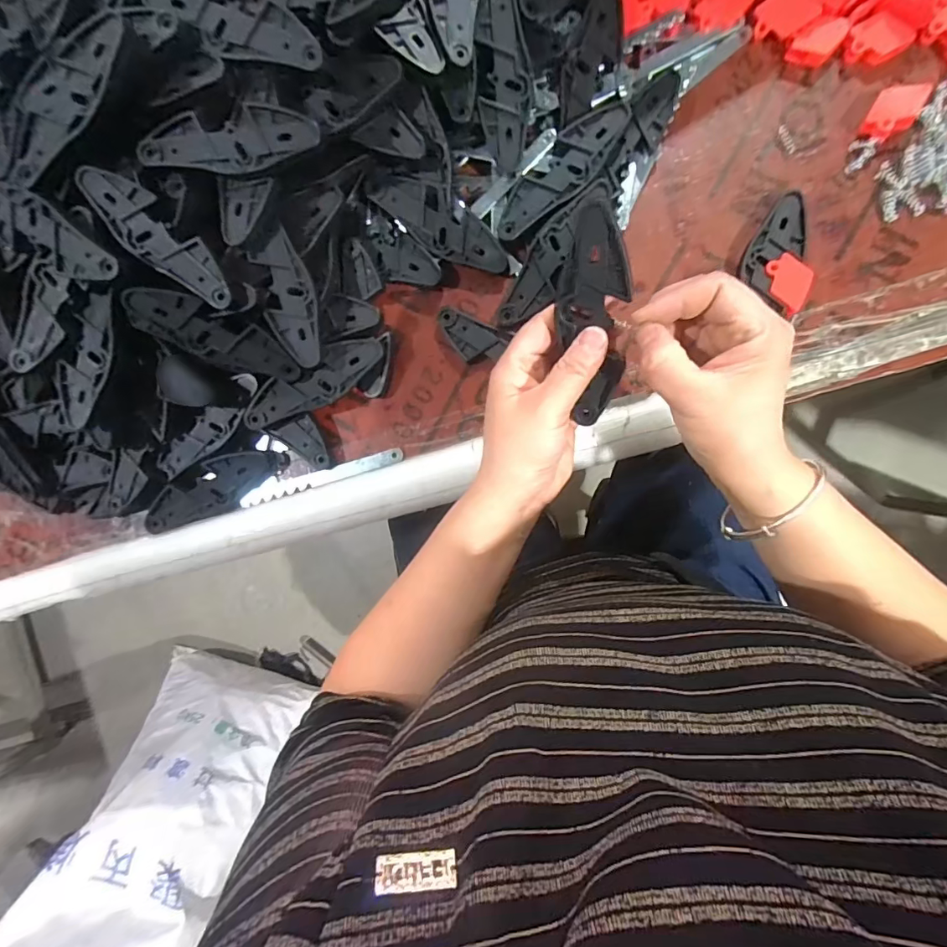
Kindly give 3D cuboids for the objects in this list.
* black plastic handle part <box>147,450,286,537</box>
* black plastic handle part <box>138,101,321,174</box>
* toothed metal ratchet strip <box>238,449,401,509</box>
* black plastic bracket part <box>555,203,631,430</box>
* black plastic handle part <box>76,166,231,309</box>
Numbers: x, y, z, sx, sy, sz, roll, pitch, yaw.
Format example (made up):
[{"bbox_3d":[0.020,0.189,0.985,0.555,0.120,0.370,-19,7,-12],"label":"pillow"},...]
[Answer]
[{"bbox_3d":[-0.228,0.013,0.415,0.136,0.011,0.046,-17,88,6],"label":"black plastic handle part"},{"bbox_3d":[-0.165,-0.227,0.323,0.120,0.011,0.038,3,91,7],"label":"black plastic handle part"},{"bbox_3d":[-0.133,0.002,0.414,0.146,0.004,0.016,-16,87,2],"label":"toothed metal ratchet strip"},{"bbox_3d":[0.069,-0.086,0.275,0.035,0.014,0.124,-5,125,7],"label":"black plastic bracket part"},{"bbox_3d":[-0.226,-0.169,0.340,0.124,0.009,0.038,43,94,-8],"label":"black plastic handle part"}]

